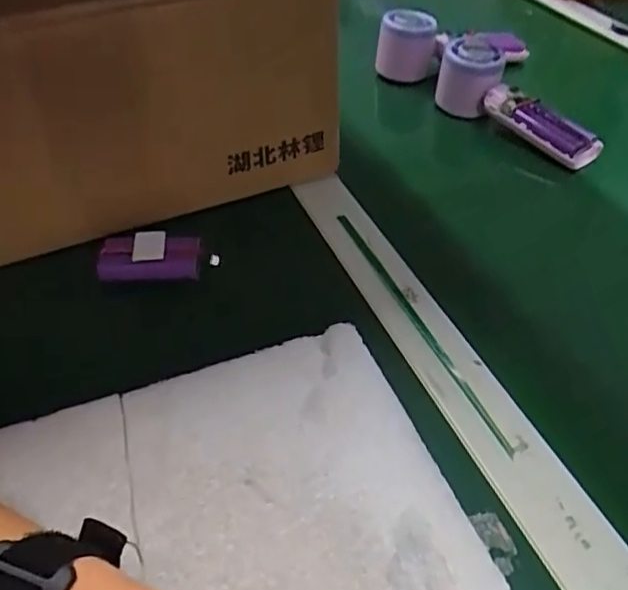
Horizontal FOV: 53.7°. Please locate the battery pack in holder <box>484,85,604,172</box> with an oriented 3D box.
[{"bbox_3d":[0.206,-0.153,0.564,0.038,0.023,0.111,-43,64,-1],"label":"battery pack in holder"}]

